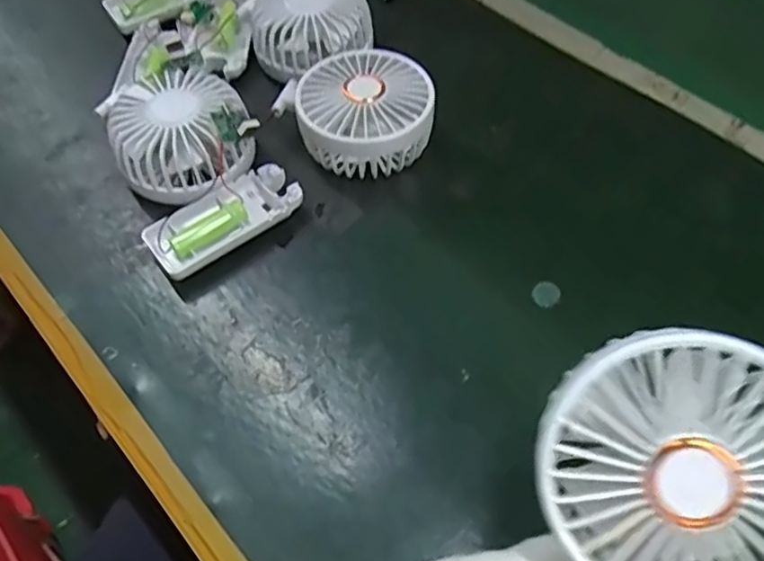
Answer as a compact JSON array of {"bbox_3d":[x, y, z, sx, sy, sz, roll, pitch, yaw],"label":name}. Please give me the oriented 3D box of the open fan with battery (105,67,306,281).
[{"bbox_3d":[-0.119,-0.075,0.400,0.094,0.048,0.134,-28,60,-14],"label":"open fan with battery"}]

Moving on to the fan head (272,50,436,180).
[{"bbox_3d":[-0.013,-0.111,0.419,0.085,0.044,0.088,-2,58,2],"label":"fan head"}]

